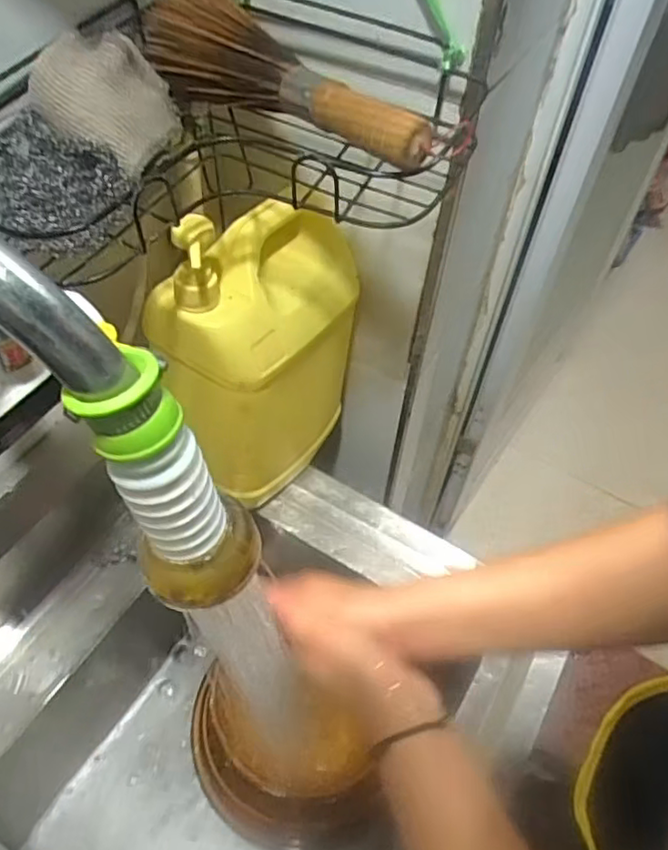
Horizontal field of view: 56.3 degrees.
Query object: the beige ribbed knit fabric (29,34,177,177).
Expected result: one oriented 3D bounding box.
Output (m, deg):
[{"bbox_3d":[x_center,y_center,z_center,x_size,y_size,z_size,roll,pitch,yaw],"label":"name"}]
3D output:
[{"bbox_3d":[-0.146,-0.212,0.403,0.072,0.050,0.082,16,53,9],"label":"beige ribbed knit fabric"}]

